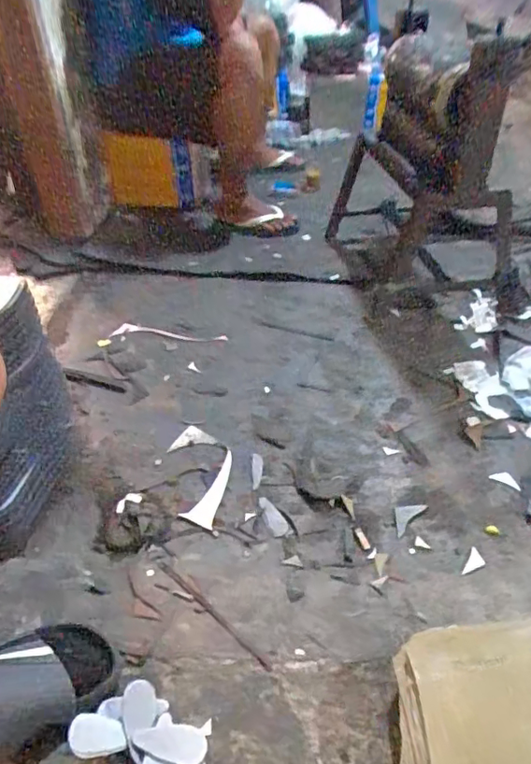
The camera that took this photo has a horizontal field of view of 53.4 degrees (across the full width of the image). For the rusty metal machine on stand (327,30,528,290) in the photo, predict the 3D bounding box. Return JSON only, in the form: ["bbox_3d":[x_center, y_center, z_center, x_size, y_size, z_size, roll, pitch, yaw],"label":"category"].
[{"bbox_3d":[0.341,-0.463,1.184,0.261,0.468,0.403,-11,39,-8],"label":"rusty metal machine on stand"}]

